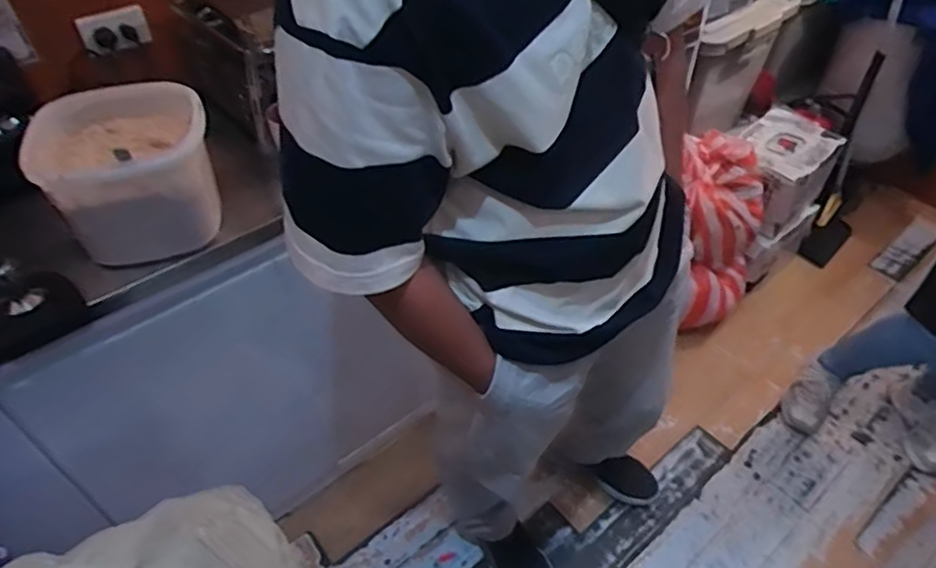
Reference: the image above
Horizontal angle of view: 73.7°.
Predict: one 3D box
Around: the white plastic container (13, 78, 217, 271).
[{"bbox_3d":[-0.466,-0.150,0.886,0.205,0.192,0.206,-20,48,-18],"label":"white plastic container"}]

